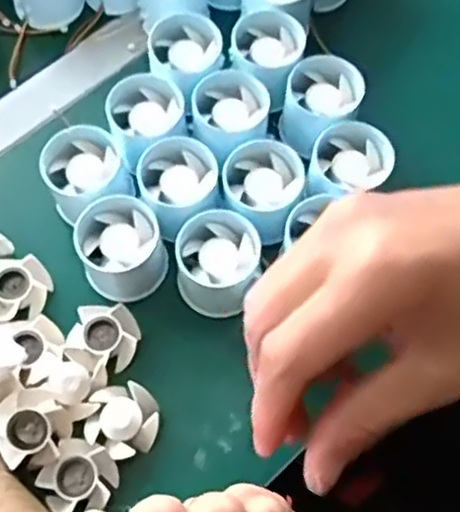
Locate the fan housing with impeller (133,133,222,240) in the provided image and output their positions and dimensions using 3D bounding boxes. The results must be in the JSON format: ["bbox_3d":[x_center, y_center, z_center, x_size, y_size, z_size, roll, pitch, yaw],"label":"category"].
[{"bbox_3d":[-0.033,-0.042,0.456,0.050,0.042,0.060,-6,66,-2],"label":"fan housing with impeller"}]

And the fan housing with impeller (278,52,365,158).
[{"bbox_3d":[0.062,-0.105,0.484,0.048,0.050,0.049,0,66,1],"label":"fan housing with impeller"}]

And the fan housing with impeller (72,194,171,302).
[{"bbox_3d":[-0.069,-0.004,0.441,0.053,0.047,0.049,-19,67,-7],"label":"fan housing with impeller"}]

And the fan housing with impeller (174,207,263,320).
[{"bbox_3d":[-0.007,0.005,0.437,0.052,0.044,0.050,1,66,1],"label":"fan housing with impeller"}]

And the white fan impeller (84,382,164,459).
[{"bbox_3d":[-0.064,0.099,0.414,0.043,0.012,0.043,-1,66,1],"label":"white fan impeller"}]

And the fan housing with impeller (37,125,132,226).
[{"bbox_3d":[-0.095,-0.052,0.462,0.052,0.045,0.051,0,66,1],"label":"fan housing with impeller"}]

